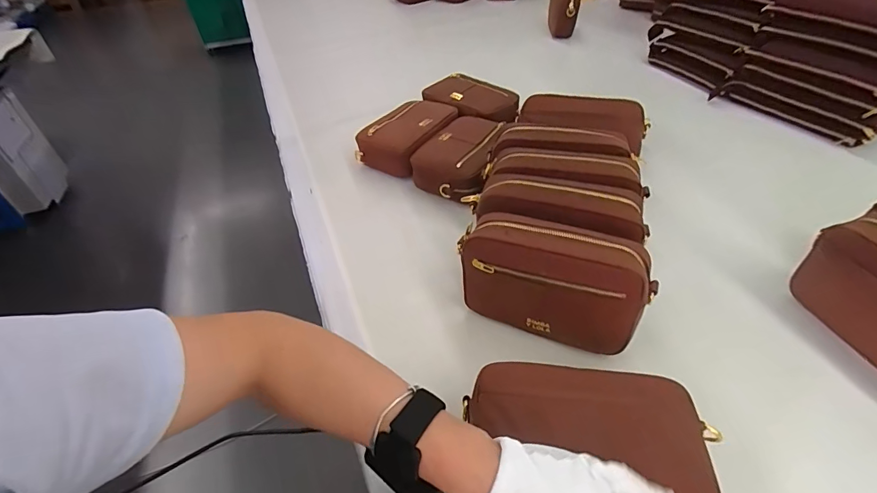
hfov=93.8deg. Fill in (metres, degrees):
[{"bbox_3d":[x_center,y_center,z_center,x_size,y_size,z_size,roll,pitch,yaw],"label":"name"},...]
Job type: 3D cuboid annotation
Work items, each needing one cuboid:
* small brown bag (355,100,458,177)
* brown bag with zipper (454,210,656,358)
[{"bbox_3d":[-0.054,-0.206,0.777,0.123,0.064,0.195,26,51,27],"label":"small brown bag"},{"bbox_3d":[0.123,0.036,0.460,0.201,0.118,0.070,16,47,19],"label":"brown bag with zipper"}]

